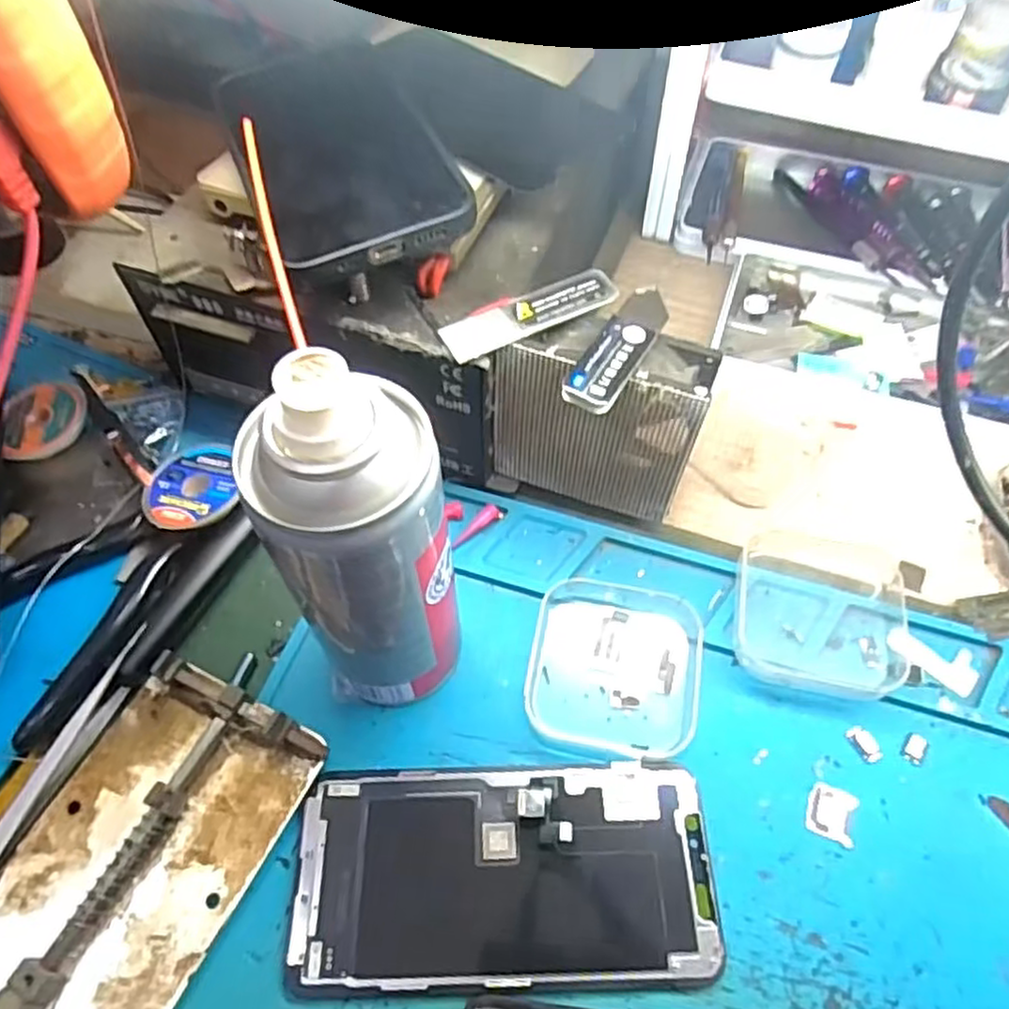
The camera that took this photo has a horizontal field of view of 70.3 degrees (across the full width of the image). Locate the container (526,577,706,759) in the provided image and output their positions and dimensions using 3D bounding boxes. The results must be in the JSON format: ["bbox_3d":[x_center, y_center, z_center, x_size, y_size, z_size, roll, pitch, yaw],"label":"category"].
[{"bbox_3d":[0.043,0.062,0.279,0.064,0.013,0.068,9,58,5],"label":"container"}]

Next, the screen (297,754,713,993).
[{"bbox_3d":[0.000,0.122,0.239,0.138,0.011,0.066,-1,58,-1],"label":"screen"}]

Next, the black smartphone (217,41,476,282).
[{"bbox_3d":[-0.066,-0.139,0.275,0.072,0.009,0.139,-19,59,-11],"label":"black smartphone"}]

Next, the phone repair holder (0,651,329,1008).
[{"bbox_3d":[-0.124,0.114,0.241,0.076,0.016,0.115,23,61,14],"label":"phone repair holder"}]

